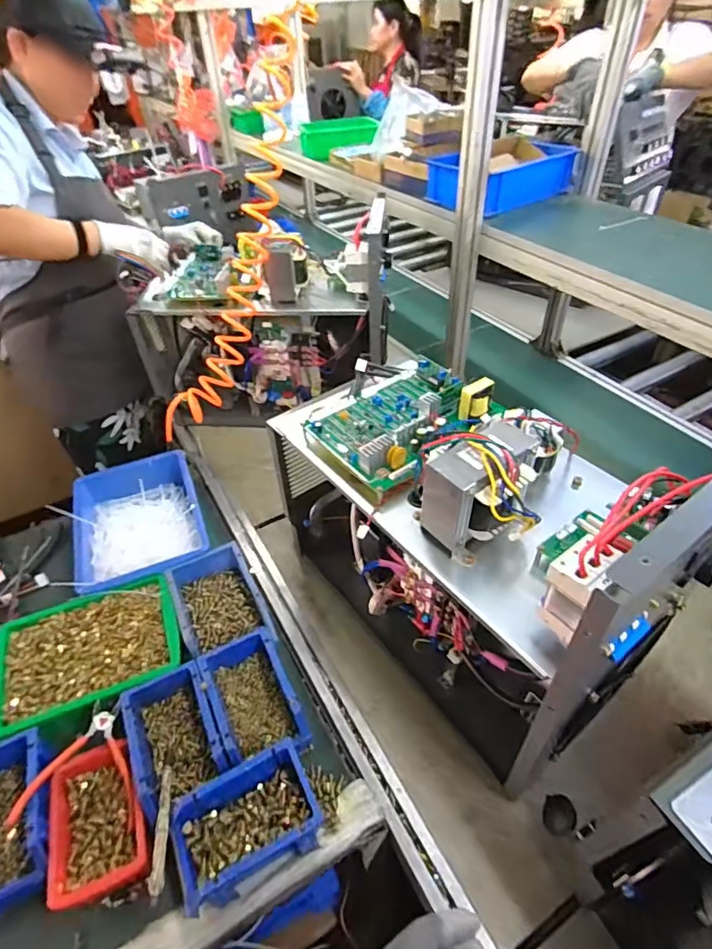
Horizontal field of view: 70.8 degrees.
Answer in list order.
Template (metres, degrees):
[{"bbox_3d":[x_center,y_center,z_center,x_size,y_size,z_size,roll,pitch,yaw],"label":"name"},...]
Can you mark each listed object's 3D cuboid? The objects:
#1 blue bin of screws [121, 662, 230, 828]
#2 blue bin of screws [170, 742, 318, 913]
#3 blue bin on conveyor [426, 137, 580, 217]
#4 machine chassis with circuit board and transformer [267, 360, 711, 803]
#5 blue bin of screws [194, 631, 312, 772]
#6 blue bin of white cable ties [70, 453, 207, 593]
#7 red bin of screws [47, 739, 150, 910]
[{"bbox_3d":[-0.227,0.333,0.639,0.101,0.061,0.149,-21,46,-18],"label":"blue bin of screws"},{"bbox_3d":[-0.125,0.395,0.569,0.156,0.053,0.104,-24,47,-20],"label":"blue bin of screws"},{"bbox_3d":[0.326,-0.682,1.142,0.316,0.094,0.210,-29,49,-24],"label":"blue bin on conveyor"},{"bbox_3d":[0.130,0.070,0.703,0.283,0.430,0.533,-31,50,-26],"label":"machine chassis with circuit board and transformer"},{"bbox_3d":[-0.138,0.301,0.674,0.100,0.061,0.164,-22,46,-18],"label":"blue bin of screws"},{"bbox_3d":[-0.388,0.088,0.914,0.206,0.078,0.298,-17,45,-13],"label":"blue bin of white cable ties"},{"bbox_3d":[-0.296,0.396,0.583,0.096,0.047,0.153,-16,45,-12],"label":"red bin of screws"}]

